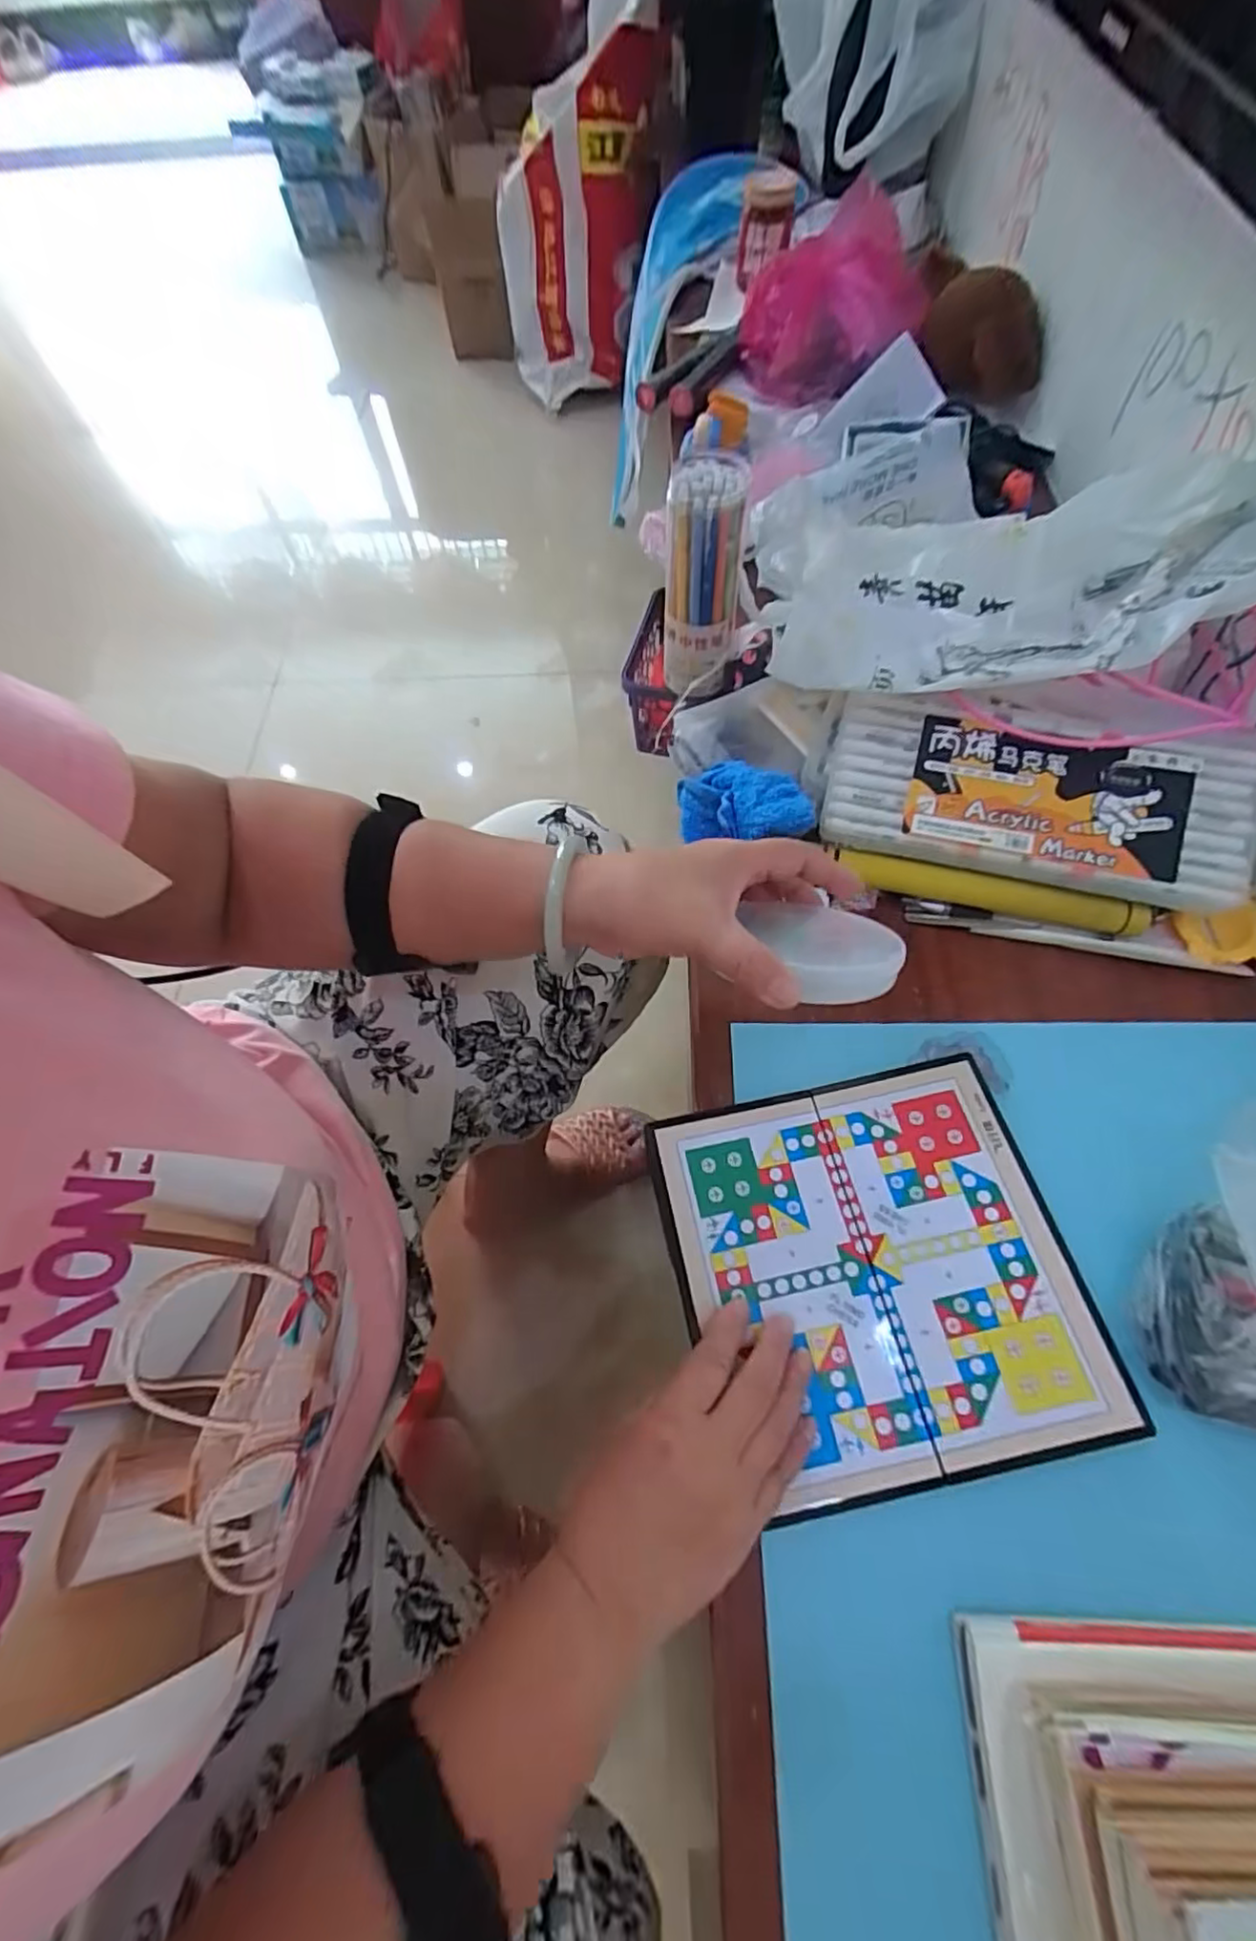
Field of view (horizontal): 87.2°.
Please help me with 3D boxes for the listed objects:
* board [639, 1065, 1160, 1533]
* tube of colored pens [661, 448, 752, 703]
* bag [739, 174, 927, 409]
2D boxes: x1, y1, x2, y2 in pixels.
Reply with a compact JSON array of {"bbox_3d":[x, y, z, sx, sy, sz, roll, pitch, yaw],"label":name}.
[{"bbox_3d":[0.140,0.168,0.377,0.214,0.011,0.207,-13,65,-2],"label":"board"},{"bbox_3d":[0.058,-0.304,0.526,0.057,0.160,0.070,3,65,5],"label":"tube of colored pens"},{"bbox_3d":[0.236,-0.734,0.727,0.161,0.118,0.162,-33,68,-12],"label":"bag"}]

